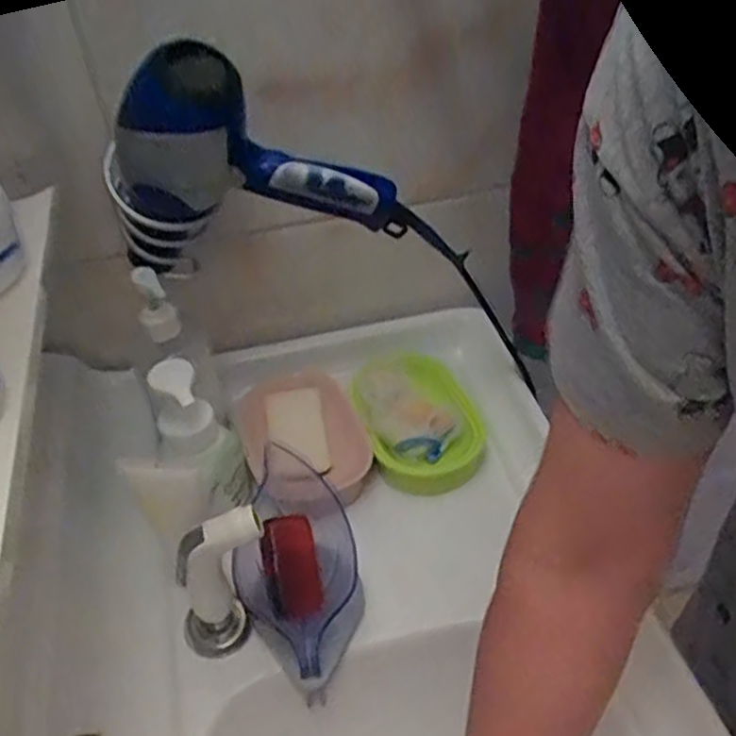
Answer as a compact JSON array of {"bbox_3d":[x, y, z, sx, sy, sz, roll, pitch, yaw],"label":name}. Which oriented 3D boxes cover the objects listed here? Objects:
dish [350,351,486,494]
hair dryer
[{"bbox_3d":[0.044,0.047,0.699,0.105,0.053,0.150,-14,43,-10],"label":"dish"},{"bbox_3d":[-0.091,-0.159,0.552,0.199,0.164,0.126,-20,45,-16],"label":"hair dryer"}]

